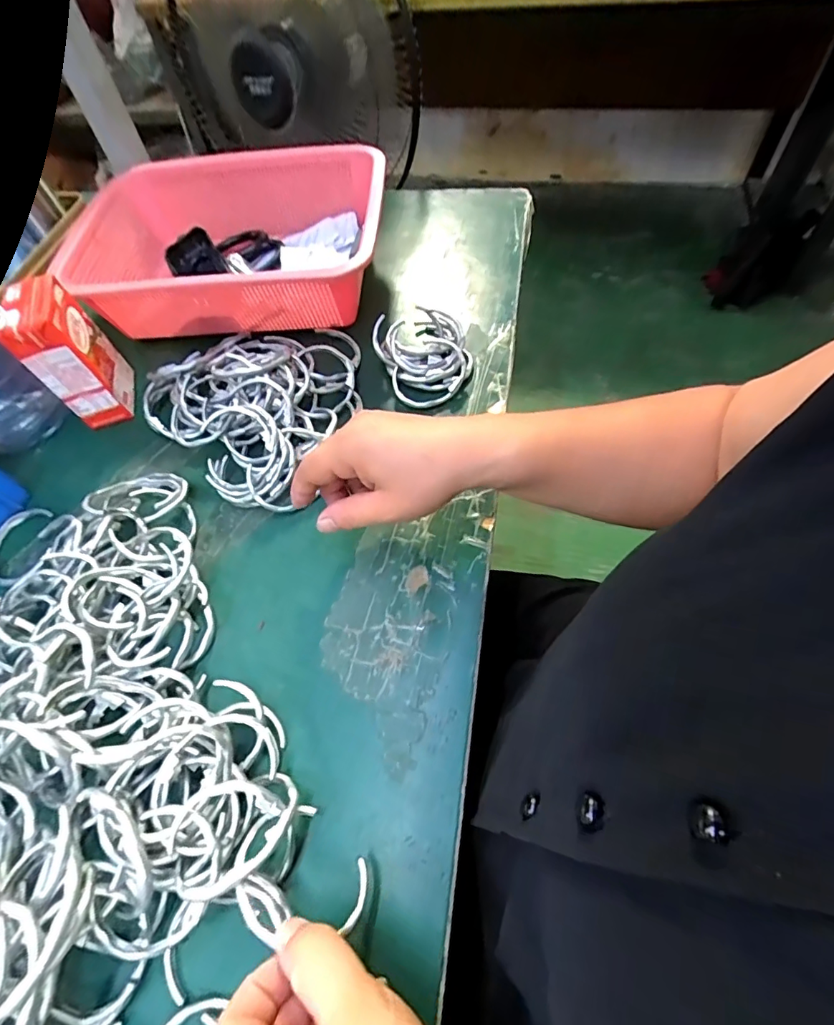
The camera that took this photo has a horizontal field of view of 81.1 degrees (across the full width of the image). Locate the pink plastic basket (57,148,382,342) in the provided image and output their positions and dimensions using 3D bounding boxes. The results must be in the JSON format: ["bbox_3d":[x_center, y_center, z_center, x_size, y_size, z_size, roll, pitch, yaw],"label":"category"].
[{"bbox_3d":[-0.183,-0.268,0.486,0.299,0.083,0.192,0,58,5],"label":"pink plastic basket"}]

